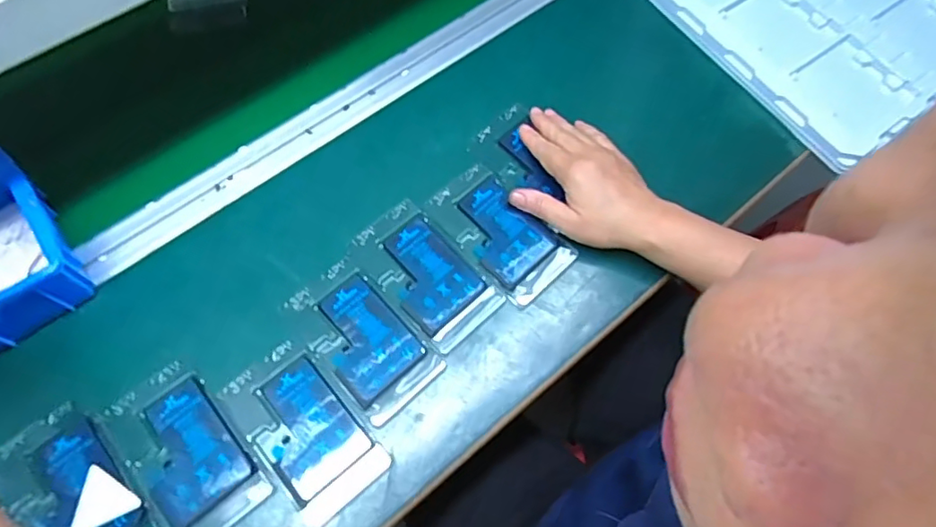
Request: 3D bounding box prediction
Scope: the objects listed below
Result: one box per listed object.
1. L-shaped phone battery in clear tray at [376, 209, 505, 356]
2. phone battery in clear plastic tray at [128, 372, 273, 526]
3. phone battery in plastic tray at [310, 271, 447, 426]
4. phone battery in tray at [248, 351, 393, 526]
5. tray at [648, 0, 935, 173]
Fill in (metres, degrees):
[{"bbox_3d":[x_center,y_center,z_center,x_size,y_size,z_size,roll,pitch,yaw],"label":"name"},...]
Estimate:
[{"bbox_3d":[-0.031,0.013,0.485,0.070,0.013,0.112,-42,74,-18],"label":"L-shaped phone battery in clear tray"},{"bbox_3d":[-0.204,0.146,0.421,0.074,0.013,0.110,-35,73,-16],"label":"phone battery in clear plastic tray"},{"bbox_3d":[-0.080,0.066,0.461,0.068,0.012,0.109,-39,74,-17],"label":"phone battery in plastic tray"},{"bbox_3d":[-0.119,0.132,0.432,0.071,0.014,0.111,-39,74,-17],"label":"phone battery in tray"},{"bbox_3d":[0.367,-0.274,0.605,0.254,0.021,0.308,-33,73,-11],"label":"tray"}]

